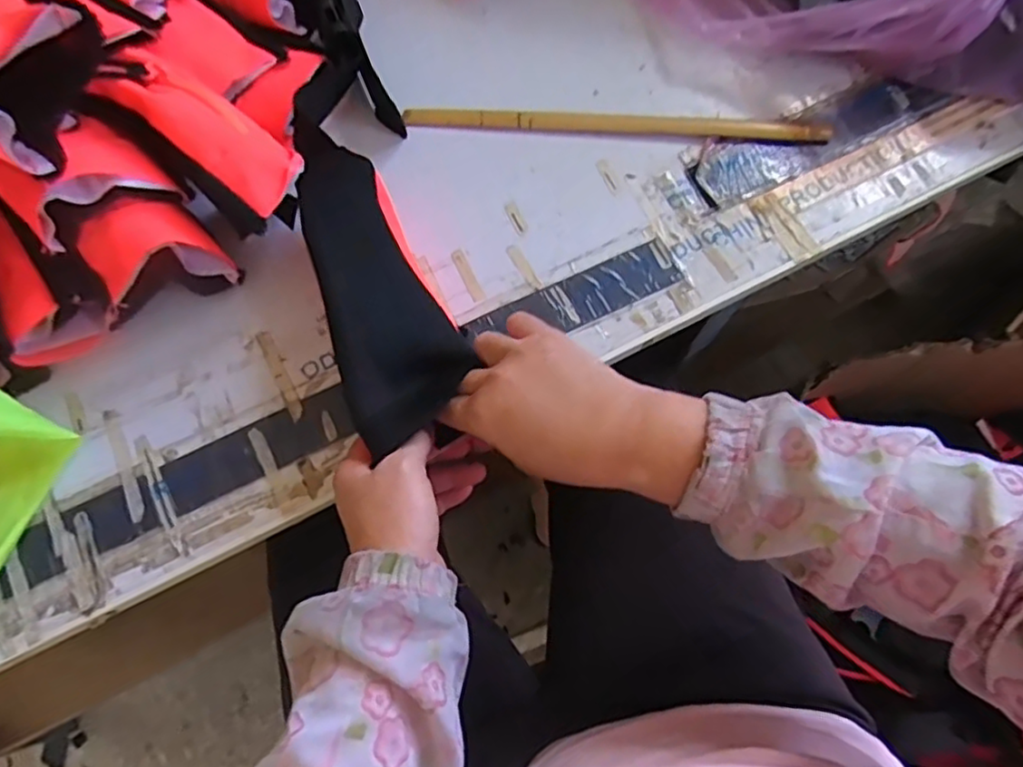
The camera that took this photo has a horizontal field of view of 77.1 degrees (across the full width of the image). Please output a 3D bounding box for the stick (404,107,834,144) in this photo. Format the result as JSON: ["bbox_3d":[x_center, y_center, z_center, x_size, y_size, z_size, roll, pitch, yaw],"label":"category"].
[{"bbox_3d":[0.084,-0.208,0.515,0.334,0.010,0.014,4,74,0],"label":"stick"}]

